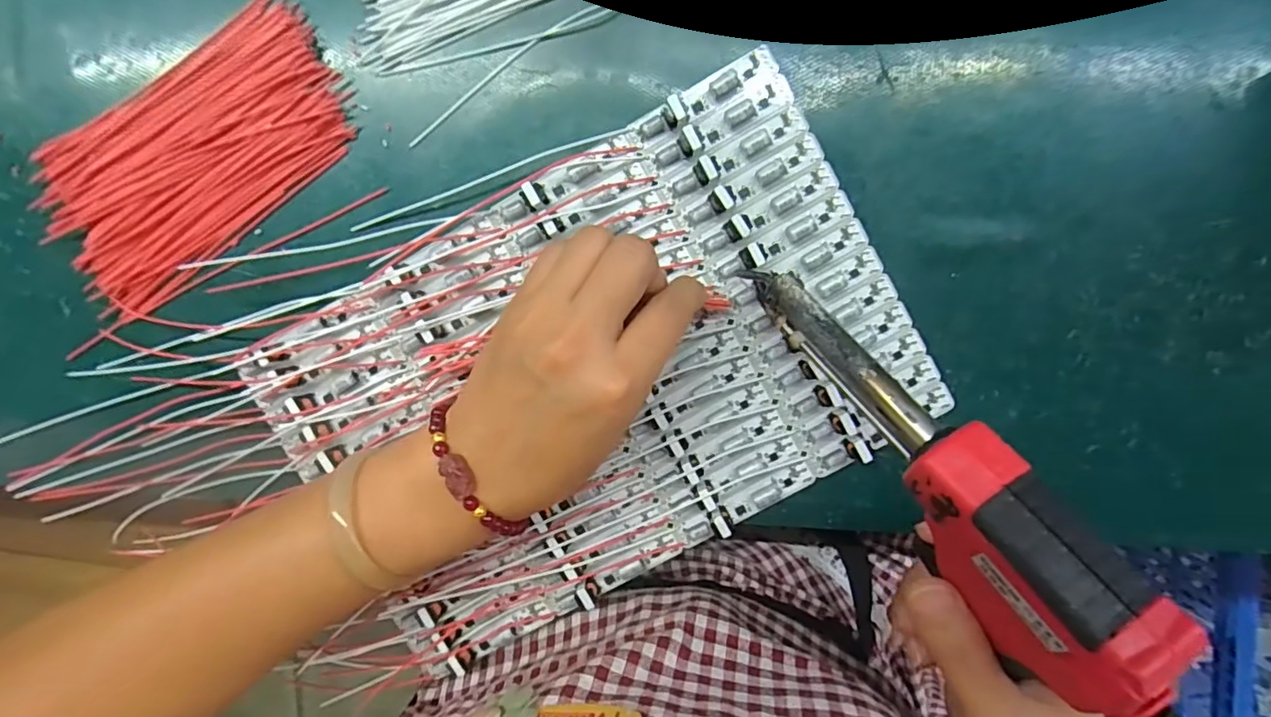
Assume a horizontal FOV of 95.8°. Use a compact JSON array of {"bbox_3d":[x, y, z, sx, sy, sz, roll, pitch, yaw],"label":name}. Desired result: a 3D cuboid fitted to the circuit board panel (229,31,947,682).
[{"bbox_3d":[-0.015,0.009,0.277,0.283,0.014,0.192,-29,94,4],"label":"circuit board panel"}]

